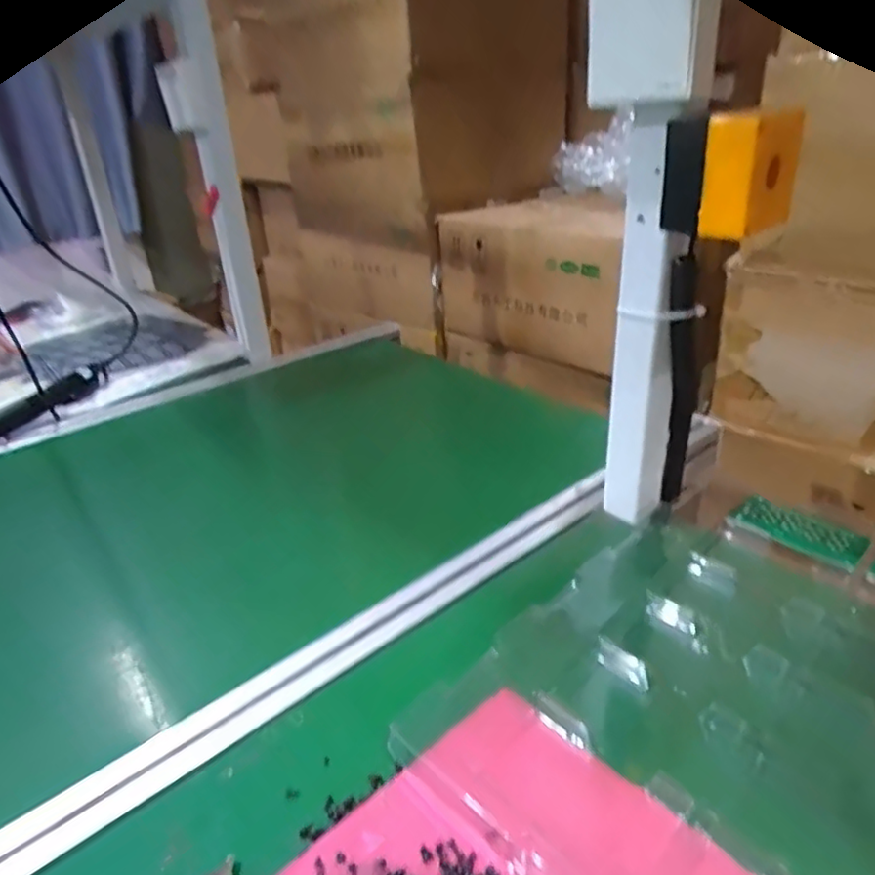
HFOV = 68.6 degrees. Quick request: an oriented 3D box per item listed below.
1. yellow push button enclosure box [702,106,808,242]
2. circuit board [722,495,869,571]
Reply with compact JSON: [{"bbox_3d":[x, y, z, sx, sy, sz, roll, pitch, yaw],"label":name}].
[{"bbox_3d":[0.215,-0.180,0.439,0.038,0.073,0.067,22,37,38],"label":"yellow push button enclosure box"},{"bbox_3d":[0.328,0.083,0.584,0.106,0.006,0.050,22,46,29],"label":"circuit board"}]

